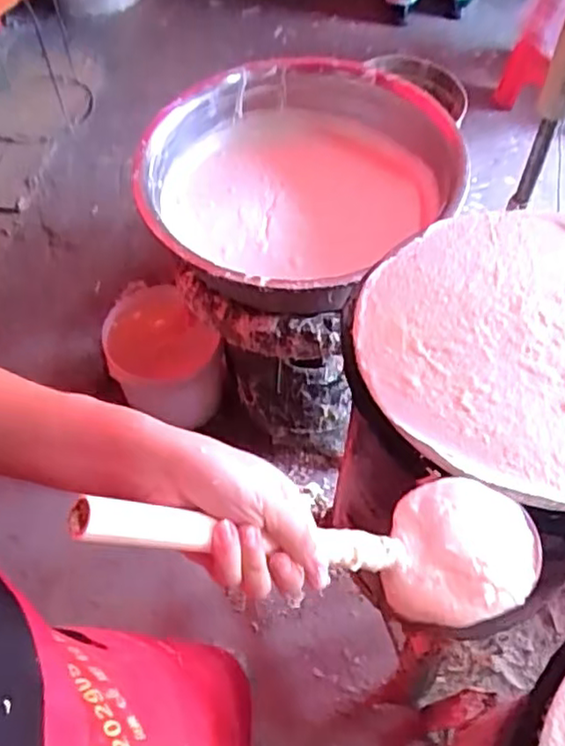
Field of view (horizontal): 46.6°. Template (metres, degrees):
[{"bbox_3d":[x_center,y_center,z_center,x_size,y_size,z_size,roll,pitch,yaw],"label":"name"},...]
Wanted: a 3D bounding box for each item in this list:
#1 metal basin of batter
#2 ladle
[{"bbox_3d":[0.005,-0.321,1.167,0.455,0.227,0.532,32,62,21],"label":"metal basin of batter"},{"bbox_3d":[0.024,0.104,0.405,0.318,0.067,0.097,11,49,-30],"label":"ladle"}]

